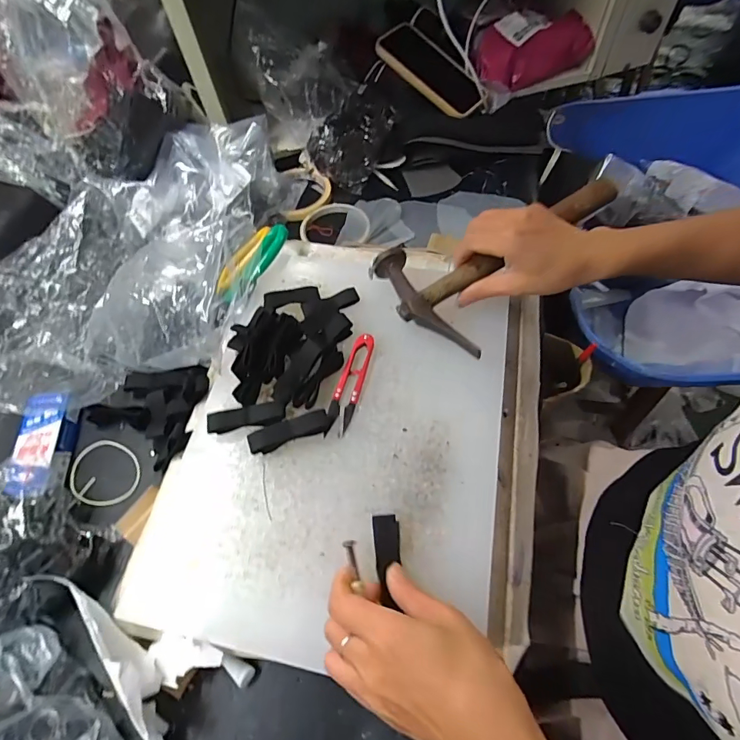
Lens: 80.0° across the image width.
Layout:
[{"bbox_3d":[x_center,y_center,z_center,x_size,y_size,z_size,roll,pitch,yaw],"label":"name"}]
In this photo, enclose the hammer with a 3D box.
[{"bbox_3d":[0.132,-0.104,0.414,0.228,0.031,0.131,-28,67,-1],"label":"hammer"}]

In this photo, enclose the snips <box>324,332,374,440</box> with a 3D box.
[{"bbox_3d":[-0.017,0.012,0.394,0.022,0.008,0.100,14,62,12],"label":"snips"}]

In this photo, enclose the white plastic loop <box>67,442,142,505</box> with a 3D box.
[{"bbox_3d":[-0.250,0.097,0.418,0.070,0.008,0.060,11,62,10],"label":"white plastic loop"}]

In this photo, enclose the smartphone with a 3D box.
[{"bbox_3d":[0.090,-0.422,0.622,0.160,0.013,0.084,42,70,3],"label":"smartphone"}]

